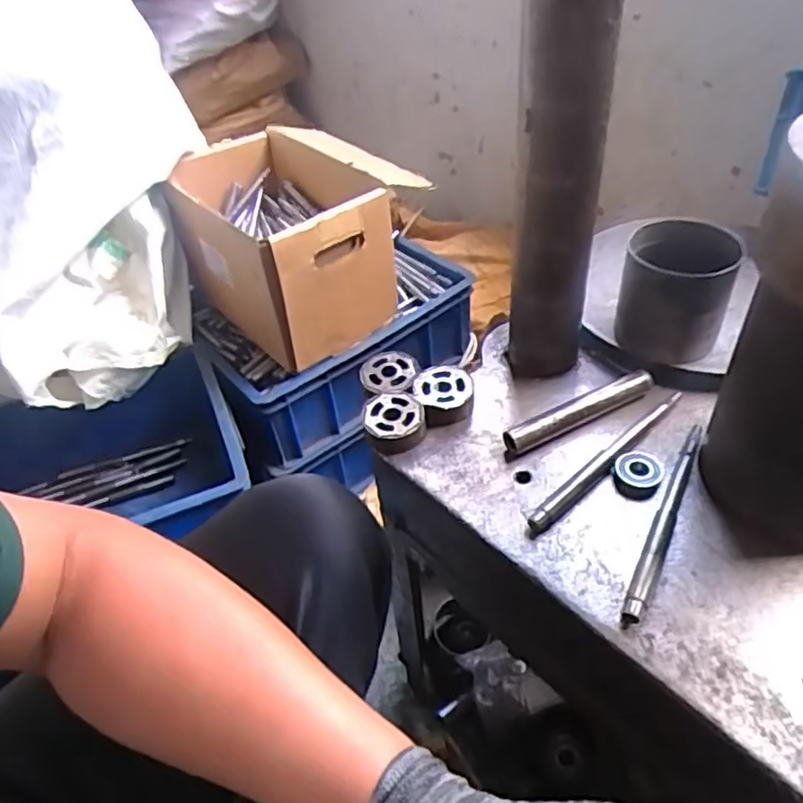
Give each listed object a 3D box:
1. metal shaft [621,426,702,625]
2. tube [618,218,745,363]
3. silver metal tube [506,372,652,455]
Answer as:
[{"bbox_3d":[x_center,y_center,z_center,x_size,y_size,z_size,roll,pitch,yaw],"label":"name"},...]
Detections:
[{"bbox_3d":[0.190,0.082,0.465,0.014,0.012,0.182,19,49,24],"label":"metal shaft"},{"bbox_3d":[0.237,-0.091,0.564,0.089,0.103,0.093,15,47,21],"label":"tube"},{"bbox_3d":[0.150,0.007,0.543,0.142,0.017,0.017,-23,45,-17],"label":"silver metal tube"}]

